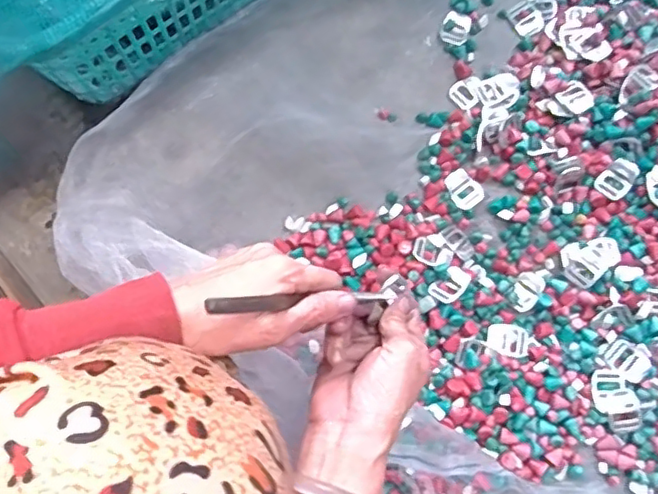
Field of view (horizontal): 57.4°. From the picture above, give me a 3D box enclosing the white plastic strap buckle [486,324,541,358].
[{"bbox_3d":[0.174,0.089,0.569,0.049,0.007,0.028,14,80,4],"label":"white plastic strap buckle"}]

